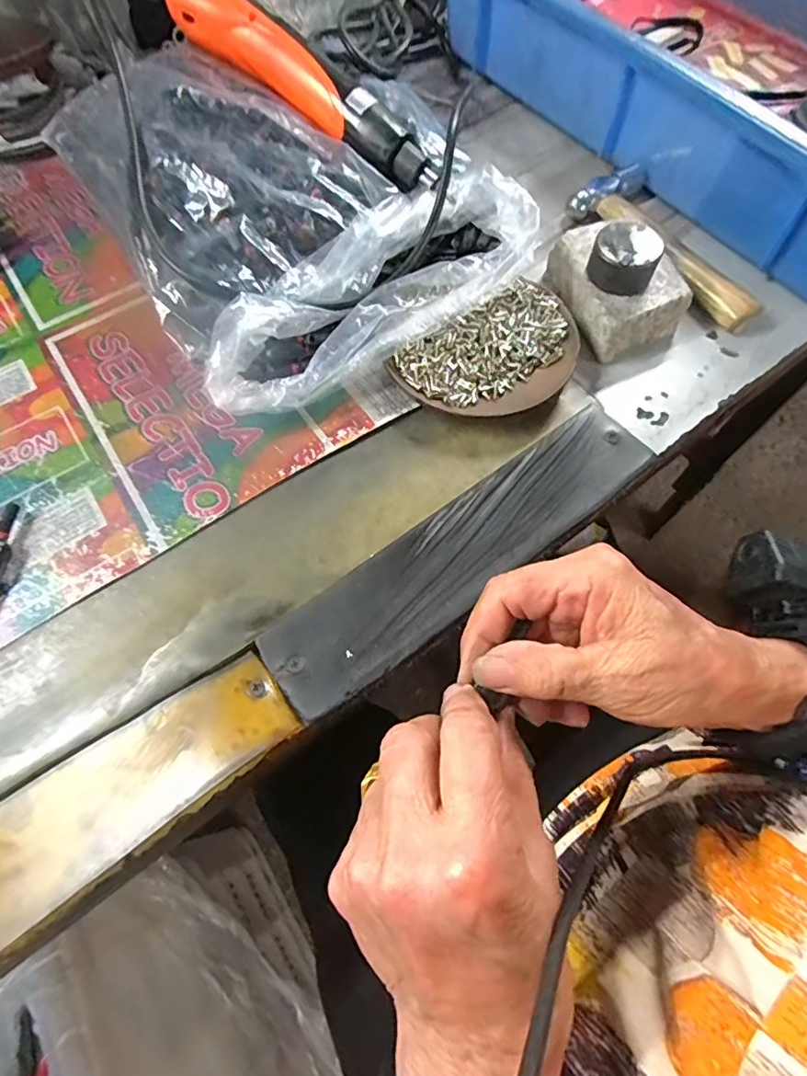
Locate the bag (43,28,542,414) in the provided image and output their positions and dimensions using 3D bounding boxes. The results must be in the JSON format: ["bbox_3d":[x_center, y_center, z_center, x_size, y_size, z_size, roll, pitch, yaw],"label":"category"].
[{"bbox_3d":[-0.073,-0.227,0.345,0.229,0.071,0.282,-31,69,-13],"label":"bag"}]

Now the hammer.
[{"bbox_3d":[0.187,-0.207,0.366,0.066,0.019,0.157,-36,70,-15],"label":"hammer"}]

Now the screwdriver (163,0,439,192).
[{"bbox_3d":[-0.066,-0.294,0.341,0.209,0.030,0.030,38,71,2],"label":"screwdriver"}]

